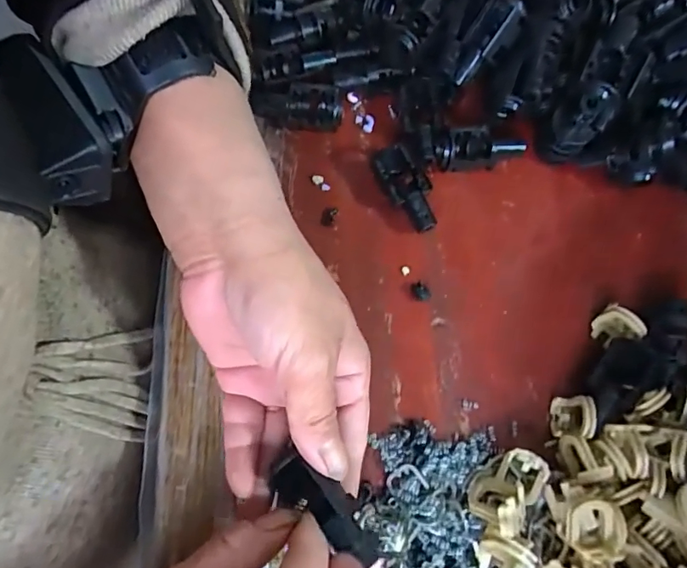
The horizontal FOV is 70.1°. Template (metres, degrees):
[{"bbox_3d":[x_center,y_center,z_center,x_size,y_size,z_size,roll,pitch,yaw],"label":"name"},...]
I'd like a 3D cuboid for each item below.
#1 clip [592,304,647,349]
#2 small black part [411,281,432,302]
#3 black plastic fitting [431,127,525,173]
[{"bbox_3d":[0.152,0.023,0.272,0.021,0.025,0.015,43,67,12],"label":"clip"},{"bbox_3d":[0.044,0.005,0.281,0.012,0.006,0.009,31,72,9],"label":"small black part"},{"bbox_3d":[0.083,-0.082,0.305,0.055,0.022,0.024,-10,71,-5],"label":"black plastic fitting"}]

